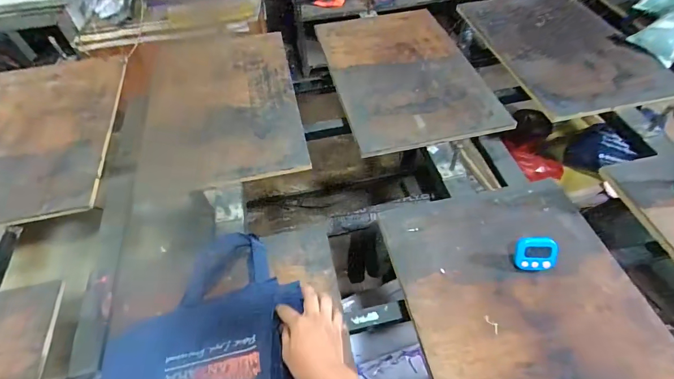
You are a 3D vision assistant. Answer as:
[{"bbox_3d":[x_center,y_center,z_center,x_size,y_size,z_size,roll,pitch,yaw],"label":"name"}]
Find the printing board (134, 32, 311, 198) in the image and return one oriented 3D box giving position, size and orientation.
[{"bbox_3d":[-0.320,-0.263,0.989,0.394,0.025,0.675,-9,51,-7],"label":"printing board"}]

